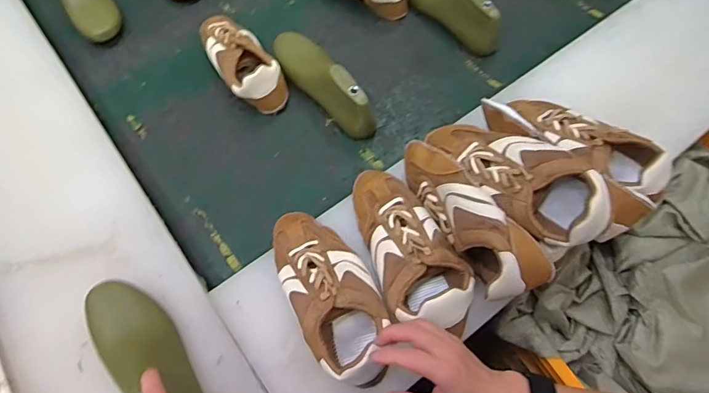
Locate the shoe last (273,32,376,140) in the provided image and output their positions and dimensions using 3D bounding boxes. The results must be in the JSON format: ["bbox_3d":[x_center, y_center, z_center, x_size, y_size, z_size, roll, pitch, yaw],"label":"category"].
[{"bbox_3d":[-0.051,-0.195,0.737,0.067,0.086,0.243,-36,68,-17],"label":"shoe last"}]

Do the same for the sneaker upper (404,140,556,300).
[{"bbox_3d":[0.140,0.022,0.560,0.069,0.088,0.224,-26,65,-12],"label":"sneaker upper"}]

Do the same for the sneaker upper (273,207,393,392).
[{"bbox_3d":[-0.031,0.105,0.546,0.097,0.065,0.211,-24,65,-11],"label":"sneaker upper"}]

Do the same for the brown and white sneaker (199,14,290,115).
[{"bbox_3d":[-0.195,-0.238,0.769,0.089,0.070,0.225,-27,66,-13],"label":"brown and white sneaker"}]

